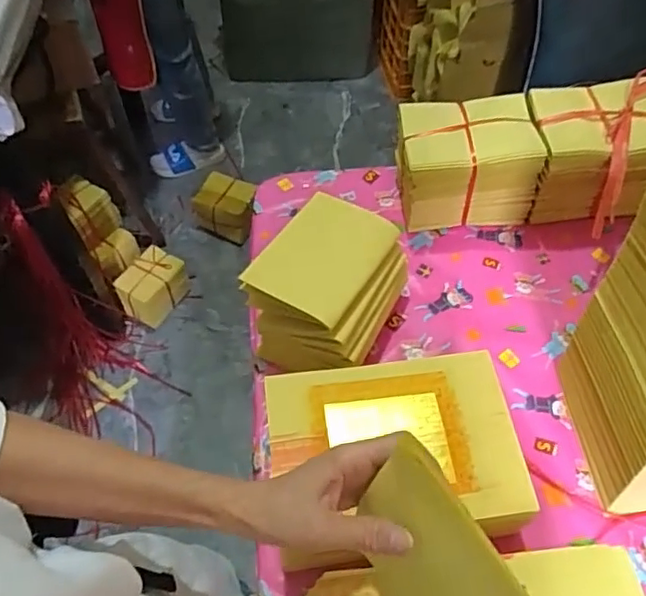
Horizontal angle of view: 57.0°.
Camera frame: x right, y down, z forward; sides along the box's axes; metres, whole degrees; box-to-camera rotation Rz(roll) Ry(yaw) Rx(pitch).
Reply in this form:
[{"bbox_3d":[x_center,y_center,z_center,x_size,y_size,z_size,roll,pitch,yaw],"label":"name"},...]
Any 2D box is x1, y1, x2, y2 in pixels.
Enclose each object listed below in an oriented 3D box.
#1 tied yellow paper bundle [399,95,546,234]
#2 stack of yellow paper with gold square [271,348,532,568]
[{"bbox_3d":[0.183,-0.178,0.790,0.173,0.124,0.117,-3,55,0],"label":"tied yellow paper bundle"},{"bbox_3d":[0.066,0.161,0.594,0.227,0.098,0.171,-7,55,-3],"label":"stack of yellow paper with gold square"}]

